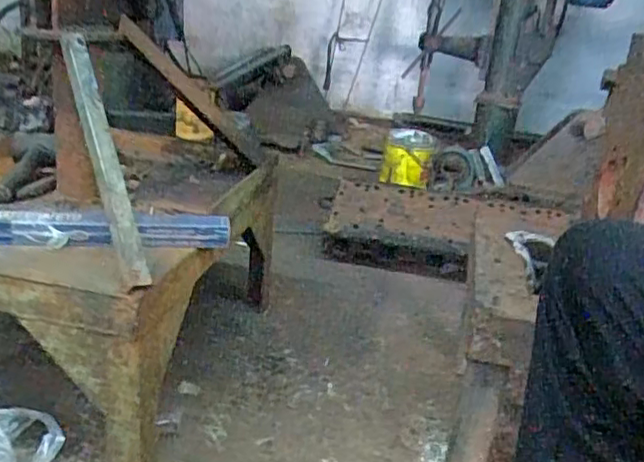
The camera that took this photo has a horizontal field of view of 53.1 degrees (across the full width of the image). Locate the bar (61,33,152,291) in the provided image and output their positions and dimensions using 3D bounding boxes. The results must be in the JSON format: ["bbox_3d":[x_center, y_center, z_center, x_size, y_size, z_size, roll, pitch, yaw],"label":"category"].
[{"bbox_3d":[-0.283,-0.102,0.827,0.033,0.038,0.384,-9,65,-30],"label":"bar"}]

